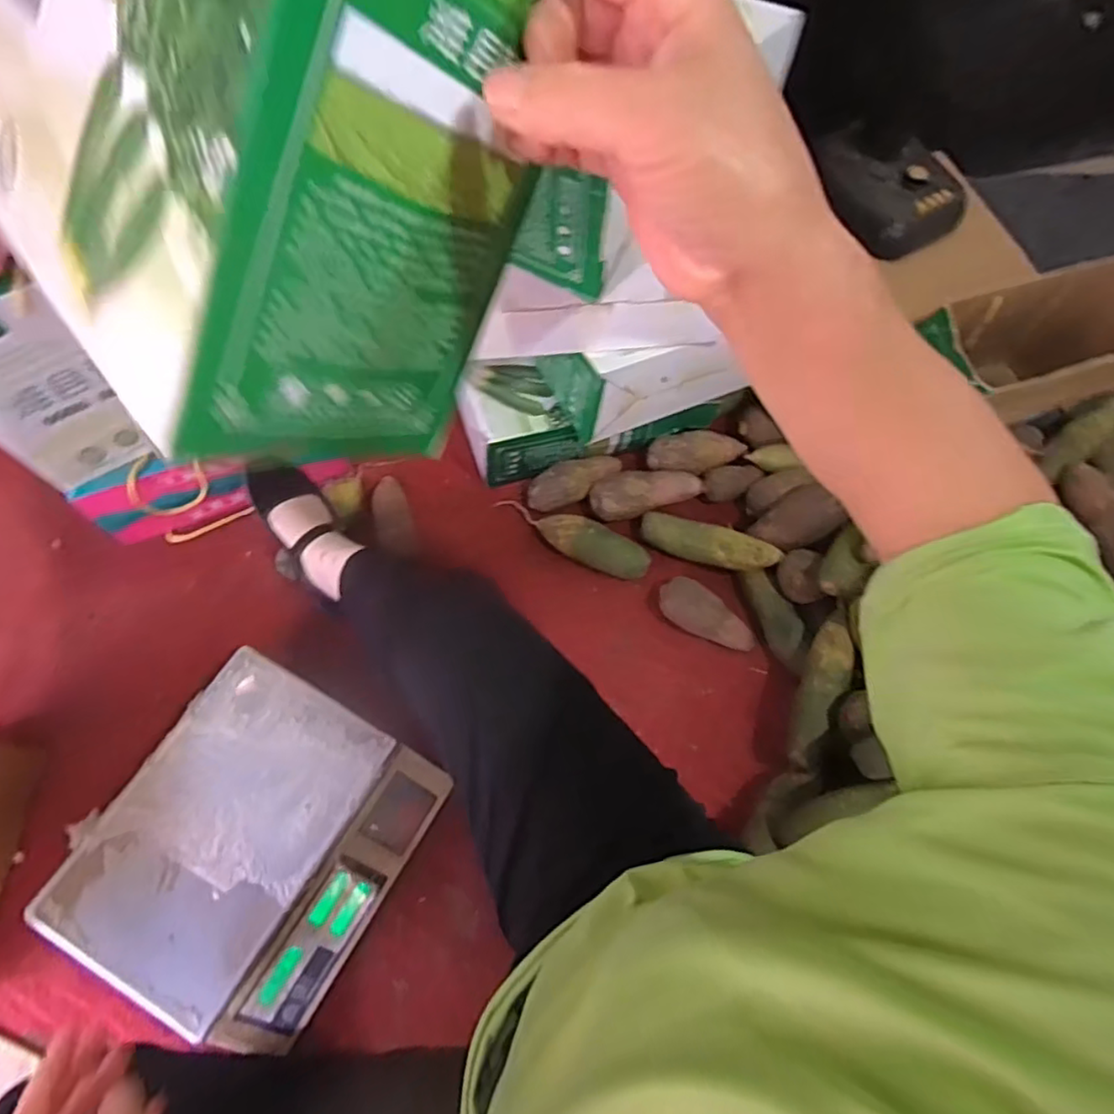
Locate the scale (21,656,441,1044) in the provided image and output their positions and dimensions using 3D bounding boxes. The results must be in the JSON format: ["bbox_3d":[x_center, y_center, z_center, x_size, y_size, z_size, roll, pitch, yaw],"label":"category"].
[{"bbox_3d":[-0.343,0.320,0.731,0.312,0.089,0.338,30,69,9],"label":"scale"}]

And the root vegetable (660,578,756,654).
[{"bbox_3d":[0.208,0.089,0.900,0.148,0.051,0.060,34,69,11],"label":"root vegetable"}]

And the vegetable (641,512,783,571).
[{"bbox_3d":[0.218,-0.021,0.923,0.202,0.042,0.048,16,66,22],"label":"vegetable"}]

